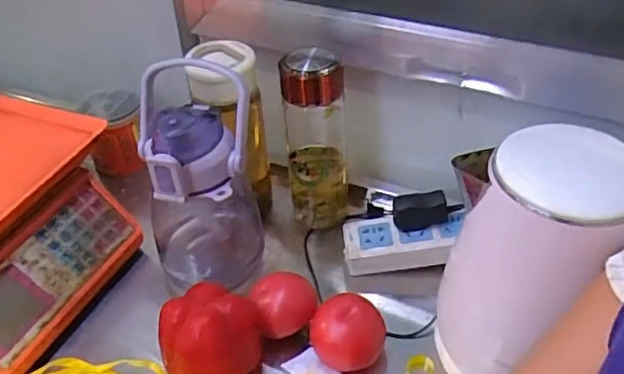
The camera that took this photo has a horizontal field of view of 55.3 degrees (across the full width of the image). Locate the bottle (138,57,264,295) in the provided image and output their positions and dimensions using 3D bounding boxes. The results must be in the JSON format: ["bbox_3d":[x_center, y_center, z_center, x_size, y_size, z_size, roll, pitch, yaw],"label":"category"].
[{"bbox_3d":[-0.110,0.001,0.584,0.112,0.226,0.098,-11,41,-10],"label":"bottle"}]

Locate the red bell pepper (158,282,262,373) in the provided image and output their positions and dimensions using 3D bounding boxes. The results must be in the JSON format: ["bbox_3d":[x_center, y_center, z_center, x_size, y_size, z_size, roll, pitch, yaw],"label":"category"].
[{"bbox_3d":[-0.091,0.134,0.529,0.084,0.073,0.075,-31,48,-29],"label":"red bell pepper"}]

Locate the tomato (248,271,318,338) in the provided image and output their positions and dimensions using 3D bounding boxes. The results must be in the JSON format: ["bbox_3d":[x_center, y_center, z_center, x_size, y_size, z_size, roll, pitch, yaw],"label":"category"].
[{"bbox_3d":[-0.026,0.115,0.567,0.056,0.055,0.049,-18,43,-17],"label":"tomato"}]

